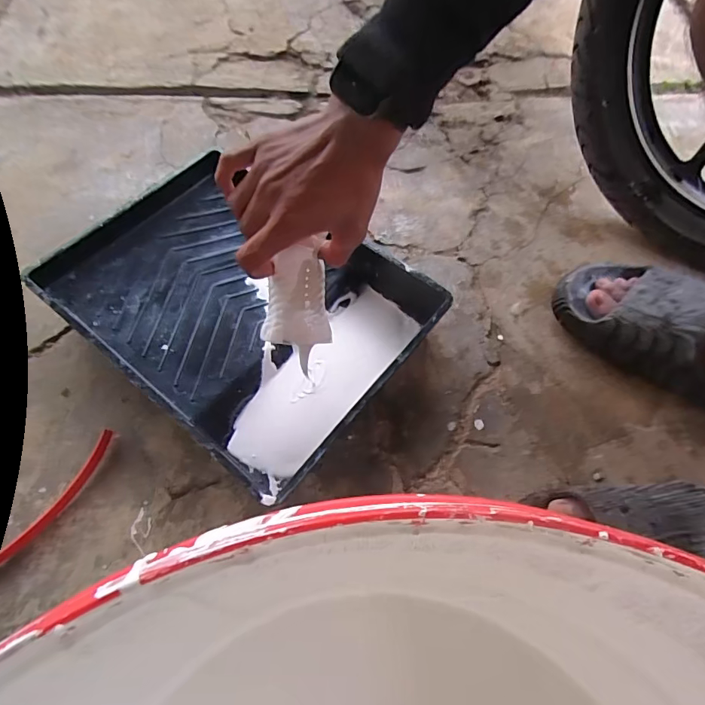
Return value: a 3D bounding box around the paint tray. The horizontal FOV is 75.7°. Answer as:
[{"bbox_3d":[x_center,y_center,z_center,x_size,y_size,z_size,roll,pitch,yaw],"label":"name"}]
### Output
[{"bbox_3d":[-0.119,-0.055,0.506,0.369,0.068,0.284,36,65,16],"label":"paint tray"}]

